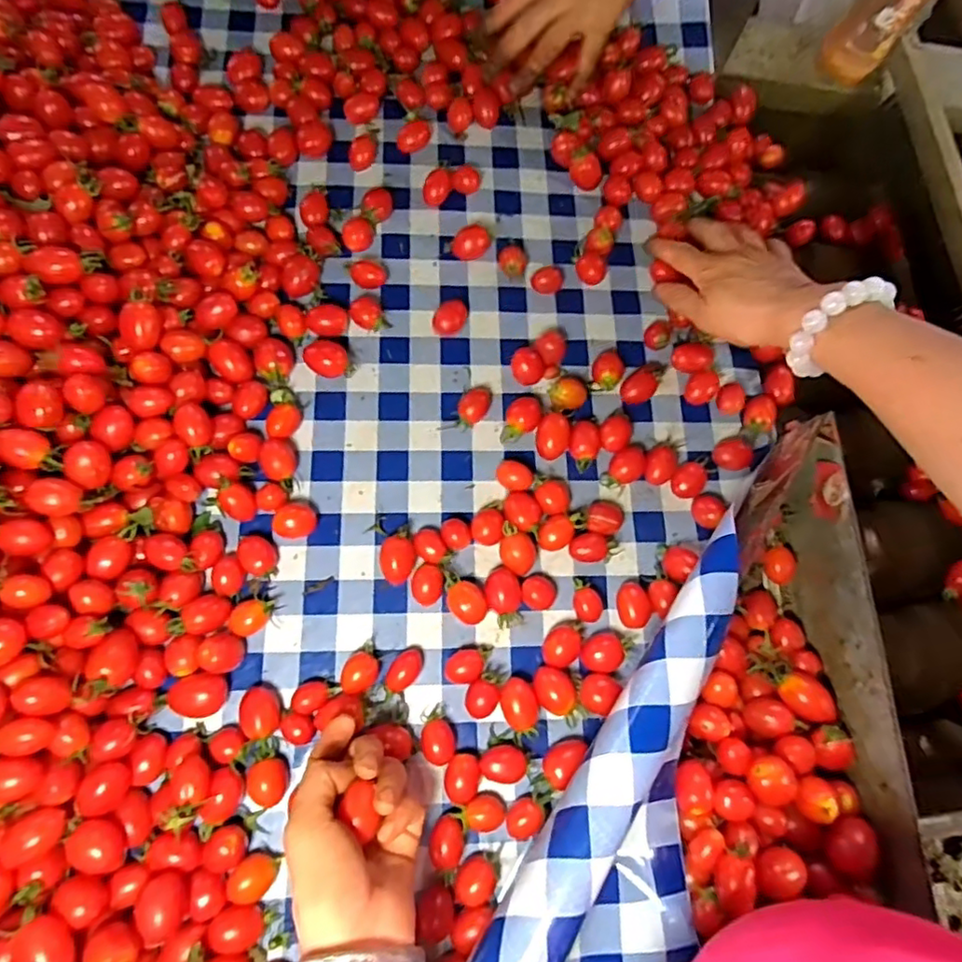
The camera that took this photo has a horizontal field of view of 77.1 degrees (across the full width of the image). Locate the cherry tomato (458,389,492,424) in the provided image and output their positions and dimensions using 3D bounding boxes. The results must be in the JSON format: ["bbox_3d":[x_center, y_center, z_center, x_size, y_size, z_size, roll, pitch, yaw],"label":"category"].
[{"bbox_3d":[-0.005,-0.057,0.469,0.021,0.020,0.029,22,73,5],"label":"cherry tomato"}]

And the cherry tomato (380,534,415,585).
[{"bbox_3d":[-0.060,0.057,0.431,0.024,0.018,0.032,10,73,1],"label":"cherry tomato"}]

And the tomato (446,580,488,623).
[{"bbox_3d":[-0.010,0.087,0.428,0.025,0.017,0.031,-31,76,-11],"label":"tomato"}]

